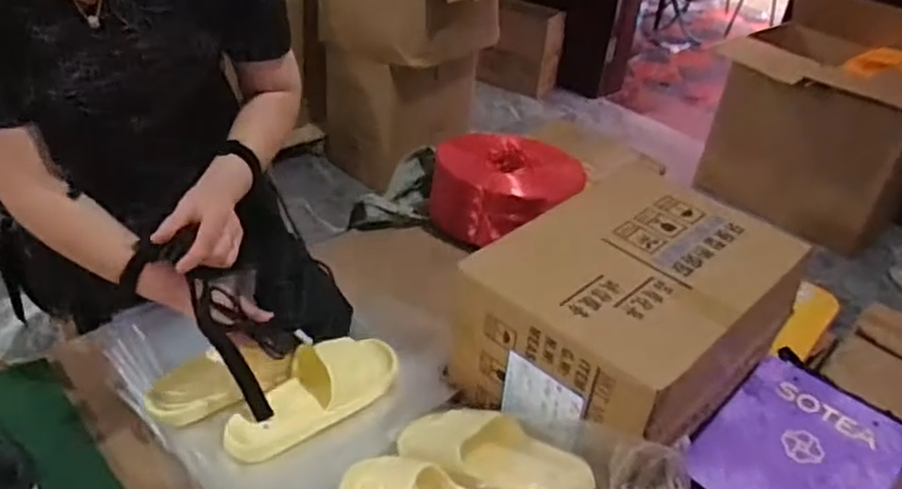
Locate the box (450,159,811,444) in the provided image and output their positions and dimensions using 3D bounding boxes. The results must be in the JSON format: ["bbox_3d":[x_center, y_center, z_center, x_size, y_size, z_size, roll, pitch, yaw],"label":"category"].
[{"bbox_3d":[0.235,0.086,0.920,0.380,0.185,0.288,-24,45,-37],"label":"box"}]

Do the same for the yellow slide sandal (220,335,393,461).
[{"bbox_3d":[-0.175,0.187,0.908,0.242,0.075,0.110,-17,41,-31],"label":"yellow slide sandal"}]

